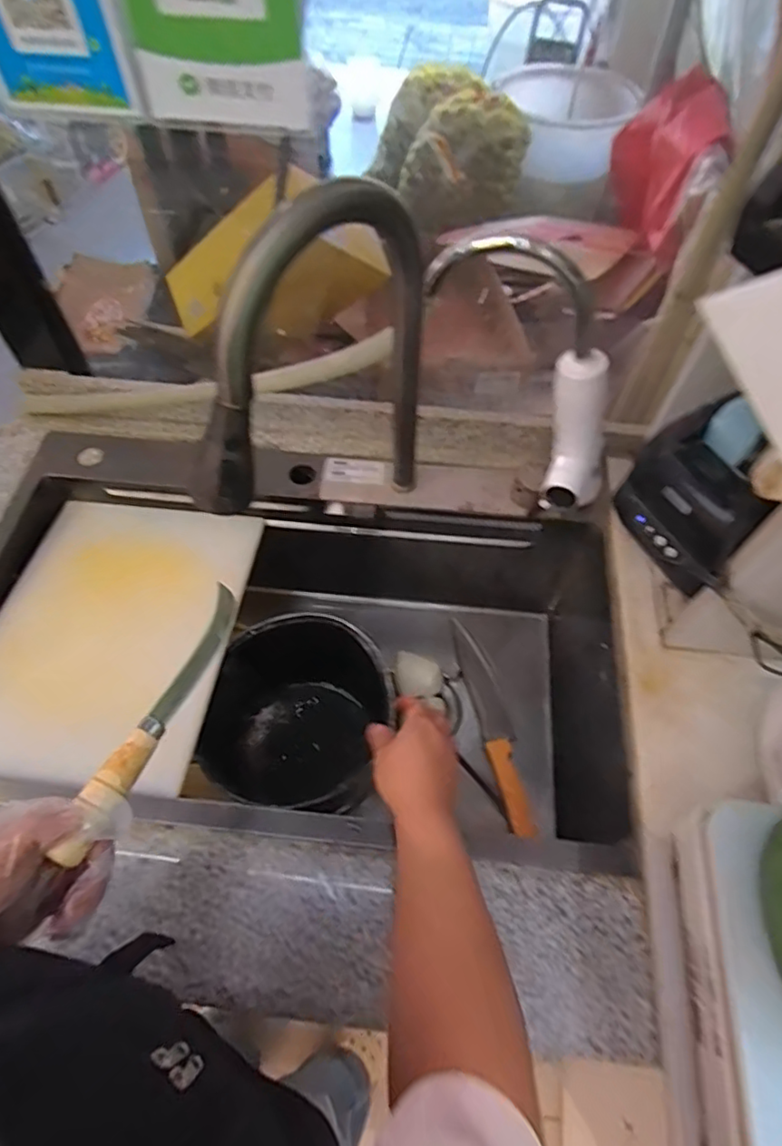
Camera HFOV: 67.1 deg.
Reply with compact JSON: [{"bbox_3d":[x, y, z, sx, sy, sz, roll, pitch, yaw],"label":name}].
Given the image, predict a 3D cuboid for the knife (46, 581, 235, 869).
[{"bbox_3d":[-0.159,0.094,0.407,0.020,0.027,0.199,18,51,10],"label":"knife"}]

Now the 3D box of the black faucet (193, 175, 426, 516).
[{"bbox_3d":[-0.058,-0.144,0.525,0.041,0.356,0.267,37,64,20],"label":"black faucet"}]

